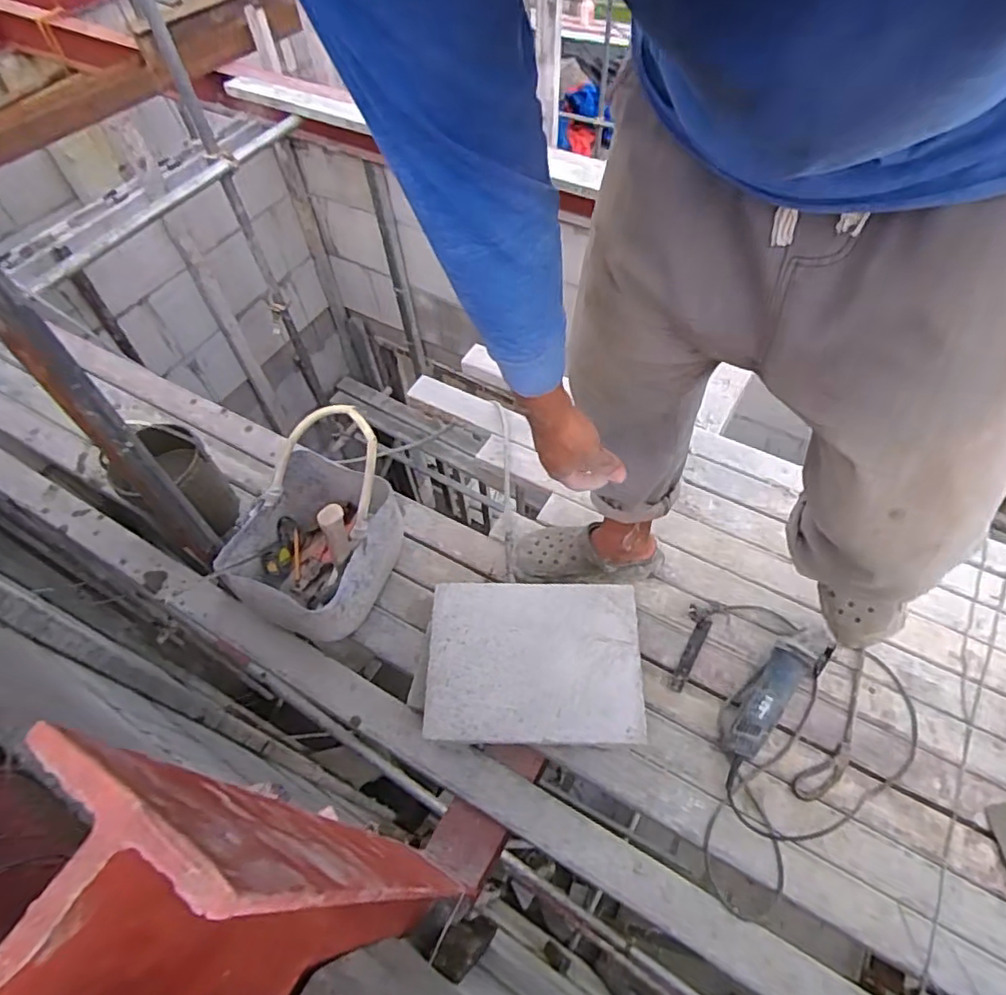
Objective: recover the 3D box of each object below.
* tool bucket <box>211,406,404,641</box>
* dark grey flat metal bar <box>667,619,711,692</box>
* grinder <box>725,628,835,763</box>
[{"bbox_3d":[-0.346,0.054,1.093,0.261,0.329,0.335,17,59,13],"label":"tool bucket"},{"bbox_3d":[0.344,0.290,1.100,0.027,0.009,0.150,27,62,19],"label":"dark grey flat metal bar"},{"bbox_3d":[0.464,0.330,1.027,0.258,0.077,0.080,-39,63,-21],"label":"grinder"}]

